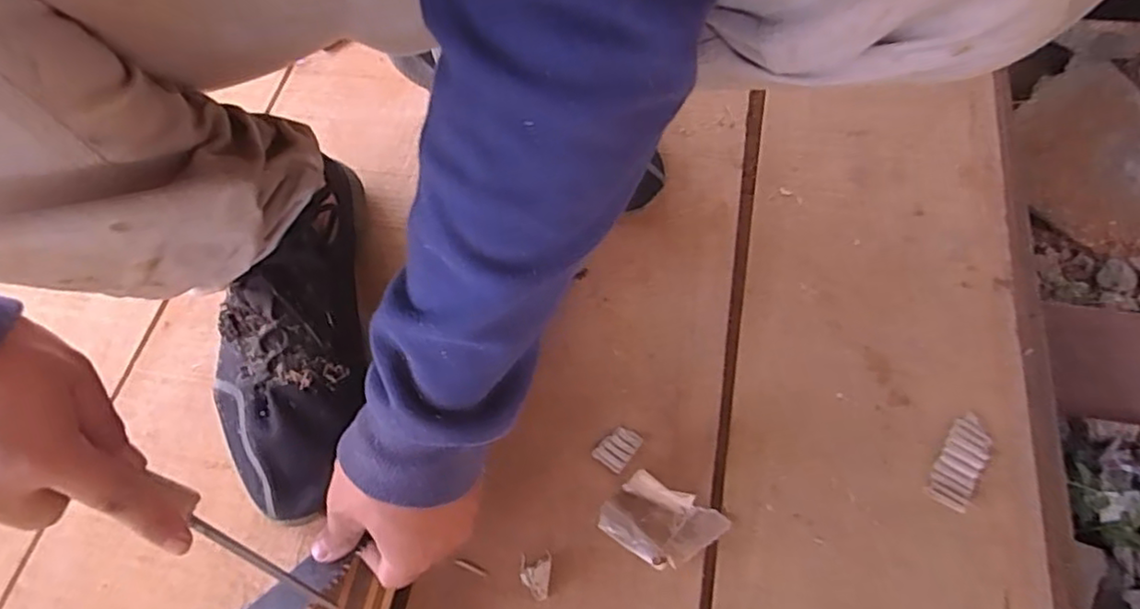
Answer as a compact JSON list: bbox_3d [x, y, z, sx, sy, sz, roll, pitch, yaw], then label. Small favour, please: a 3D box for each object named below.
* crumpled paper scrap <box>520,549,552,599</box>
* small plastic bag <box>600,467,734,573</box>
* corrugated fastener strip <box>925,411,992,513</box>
[{"bbox_3d":[-0.023,0.175,0.416,0.020,0.005,0.028,1,62,7],"label":"crumpled paper scrap"},{"bbox_3d":[0.058,0.139,0.416,0.068,0.025,0.055,34,70,21],"label":"small plastic bag"},{"bbox_3d":[0.258,0.102,0.424,0.024,0.008,0.064,28,68,19],"label":"corrugated fastener strip"}]

